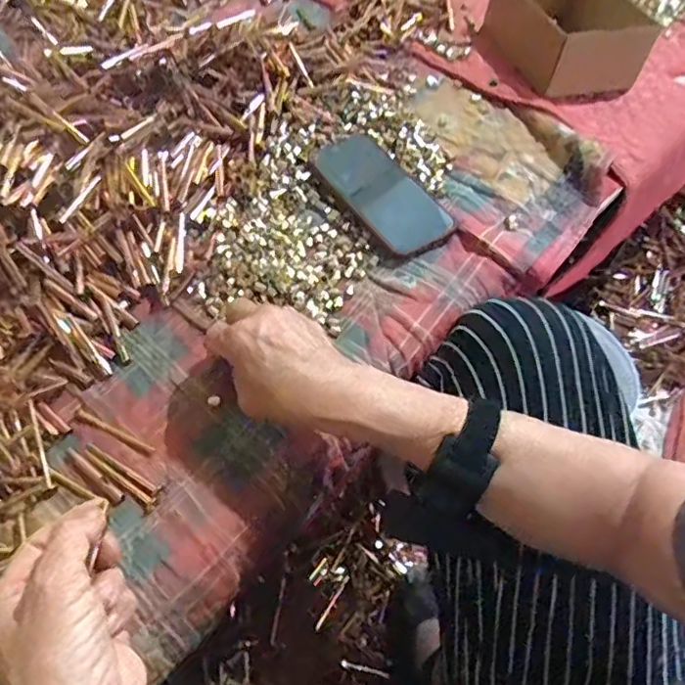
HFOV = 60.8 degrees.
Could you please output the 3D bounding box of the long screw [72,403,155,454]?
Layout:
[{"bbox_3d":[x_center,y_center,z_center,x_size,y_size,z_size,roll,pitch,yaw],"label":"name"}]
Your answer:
[{"bbox_3d":[-0.171,0.065,0.435,0.070,0.004,0.010,27,60,13],"label":"long screw"}]

